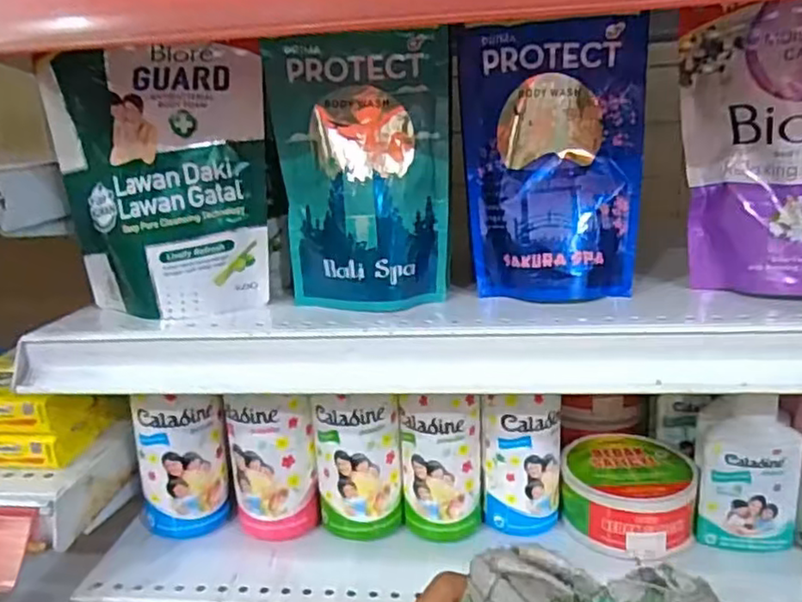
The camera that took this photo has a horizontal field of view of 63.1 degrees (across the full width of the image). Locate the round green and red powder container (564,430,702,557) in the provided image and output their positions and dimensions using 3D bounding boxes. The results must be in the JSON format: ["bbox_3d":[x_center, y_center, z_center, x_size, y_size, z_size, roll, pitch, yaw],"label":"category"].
[{"bbox_3d":[0.142,0.121,0.411,0.076,0.039,0.077,-3,17,1],"label":"round green and red powder container"}]

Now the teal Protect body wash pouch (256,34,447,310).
[{"bbox_3d":[-0.019,-0.066,0.347,0.091,0.139,0.028,-3,17,-1],"label":"teal Protect body wash pouch"}]

